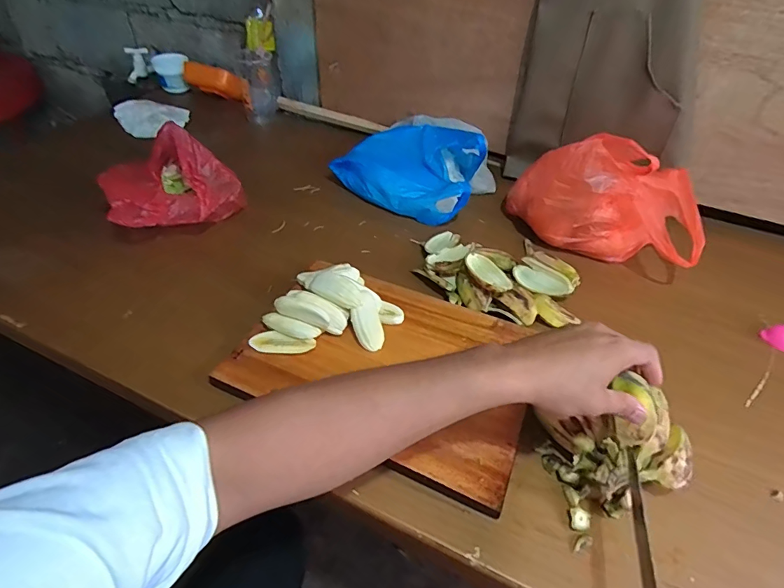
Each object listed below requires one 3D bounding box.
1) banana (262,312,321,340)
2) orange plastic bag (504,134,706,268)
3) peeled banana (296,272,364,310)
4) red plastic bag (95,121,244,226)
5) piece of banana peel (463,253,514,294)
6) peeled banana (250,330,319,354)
[{"bbox_3d":[-0.131,0.042,0.572,0.073,0.016,0.022,12,45,10],"label":"banana"},{"bbox_3d":[0.349,-0.165,0.718,0.279,0.200,0.156,11,45,9],"label":"orange plastic bag"},{"bbox_3d":[-0.086,-0.010,0.607,0.113,0.036,0.034,19,45,33],"label":"peeled banana"},{"bbox_3d":[-0.371,-0.194,0.751,0.207,0.112,0.152,-12,46,-14],"label":"red plastic bag"},{"bbox_3d":[0.136,-0.030,0.652,0.046,0.021,0.088,-19,48,-20],"label":"piece of banana peel"},{"bbox_3d":[-0.139,0.062,0.565,0.082,0.013,0.024,4,44,1],"label":"peeled banana"}]

